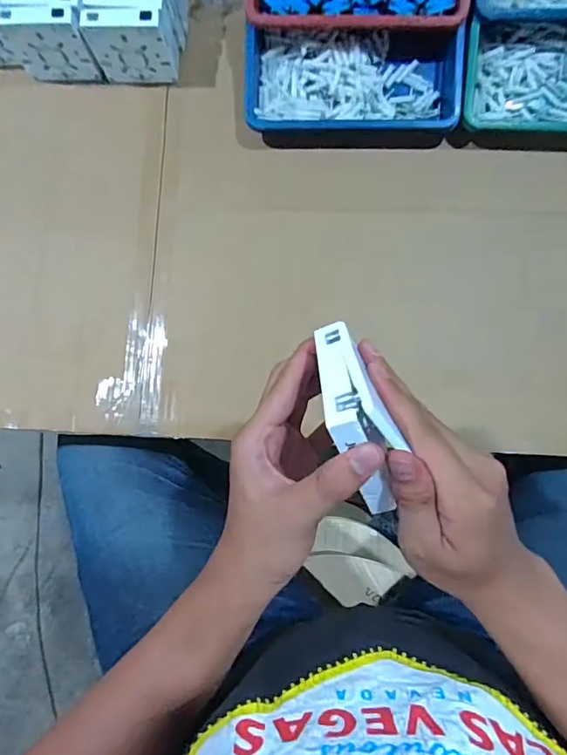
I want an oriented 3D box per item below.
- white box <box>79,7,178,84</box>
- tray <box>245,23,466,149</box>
[{"bbox_3d":[-0.169,-0.370,0.566,0.086,0.081,0.026,2,82,4],"label":"white box"},{"bbox_3d":[0.075,-0.326,0.568,0.233,0.052,0.119,3,82,4],"label":"tray"}]

